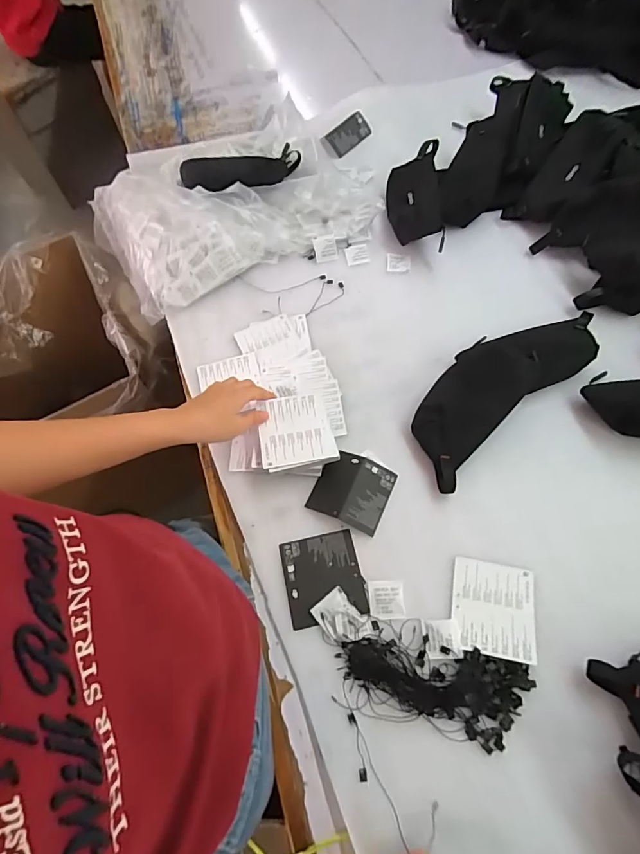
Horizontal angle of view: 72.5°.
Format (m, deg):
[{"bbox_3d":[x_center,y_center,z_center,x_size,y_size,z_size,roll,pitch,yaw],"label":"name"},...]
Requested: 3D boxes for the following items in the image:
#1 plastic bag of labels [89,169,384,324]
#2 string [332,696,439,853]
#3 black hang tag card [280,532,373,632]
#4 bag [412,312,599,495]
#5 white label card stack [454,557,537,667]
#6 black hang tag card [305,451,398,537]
[{"bbox_3d":[-0.137,-0.400,0.782,0.467,0.071,0.299,-25,64,-11],"label":"plastic bag of labels"},{"bbox_3d":[0.058,0.329,0.425,0.043,0.006,0.140,-36,61,-16],"label":"string"},{"bbox_3d":[0.003,0.175,0.512,0.088,0.004,0.097,-12,62,-4],"label":"black hang tag card"},{"bbox_3d":[0.252,-0.065,0.607,0.333,0.039,0.119,-37,67,-17],"label":"bag"},{"bbox_3d":[0.195,0.204,0.491,0.088,0.005,0.098,8,60,7],"label":"white label card stack"},{"bbox_3d":[0.041,0.080,0.558,0.092,0.015,0.086,21,65,13],"label":"black hang tag card"}]

